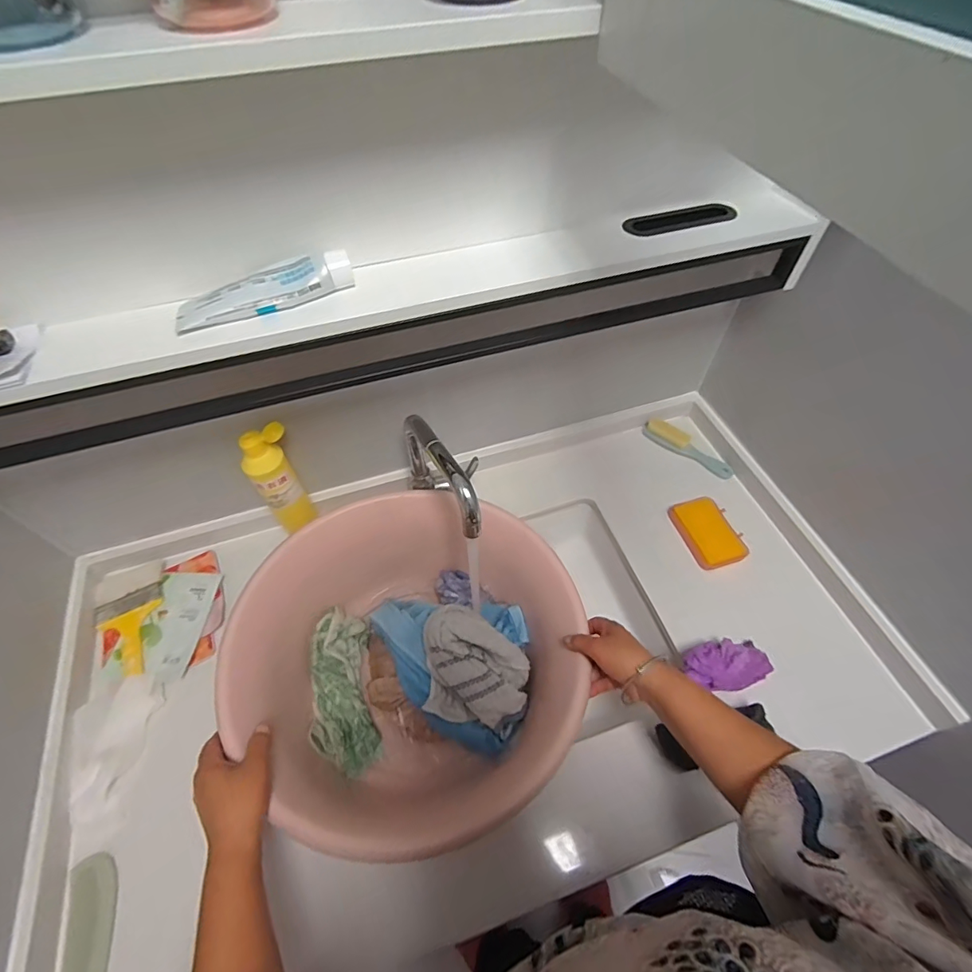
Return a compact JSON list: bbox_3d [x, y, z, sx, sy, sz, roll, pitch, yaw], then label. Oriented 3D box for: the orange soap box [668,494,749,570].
[{"bbox_3d":[0.350,0.073,0.758,0.077,0.031,0.118,-15,56,-10],"label":"orange soap box"}]

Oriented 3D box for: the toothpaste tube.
[{"bbox_3d":[-0.205,-0.184,0.445,0.162,0.029,0.041,-16,56,-11],"label":"toothpaste tube"}]

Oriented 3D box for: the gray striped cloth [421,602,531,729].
[{"bbox_3d":[-0.012,0.232,0.629,0.136,0.075,0.131,7,55,5],"label":"gray striped cloth"}]

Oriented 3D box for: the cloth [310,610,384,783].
[{"bbox_3d":[-0.203,0.283,0.673,0.078,0.061,0.206,-12,56,-8],"label":"cloth"}]

